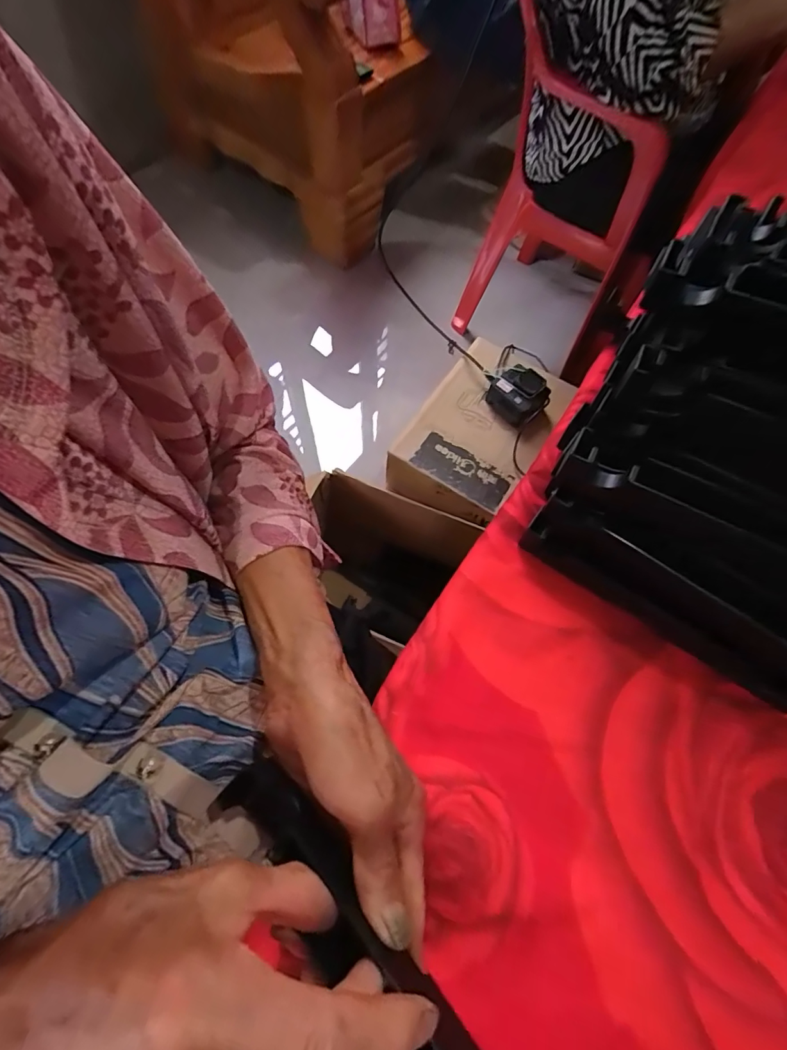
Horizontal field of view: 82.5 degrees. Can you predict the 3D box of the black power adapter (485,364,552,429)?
[{"bbox_3d":[0.219,-0.229,0.783,0.080,0.053,0.093,-40,73,-18],"label":"black power adapter"}]

